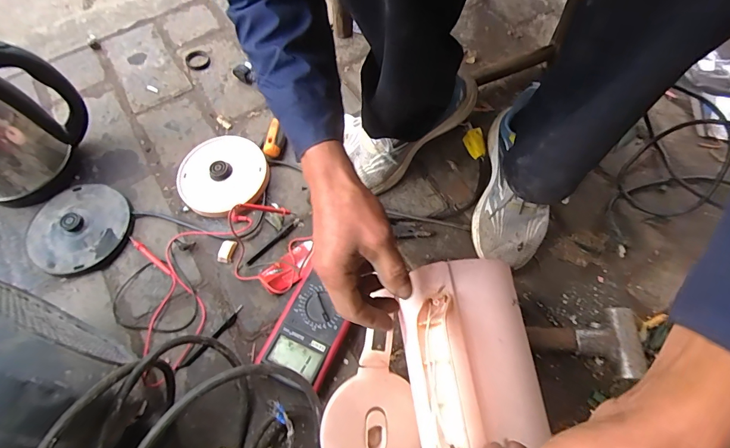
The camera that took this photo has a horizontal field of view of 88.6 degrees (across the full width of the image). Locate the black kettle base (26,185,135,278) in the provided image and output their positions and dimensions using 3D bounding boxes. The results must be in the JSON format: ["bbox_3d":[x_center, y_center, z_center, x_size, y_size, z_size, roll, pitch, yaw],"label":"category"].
[{"bbox_3d":[-0.441,0.004,0.573,0.158,0.028,0.143,19,66,9],"label":"black kettle base"}]

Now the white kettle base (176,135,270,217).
[{"bbox_3d":[-0.231,-0.090,0.603,0.137,0.032,0.144,-13,65,-6],"label":"white kettle base"}]

